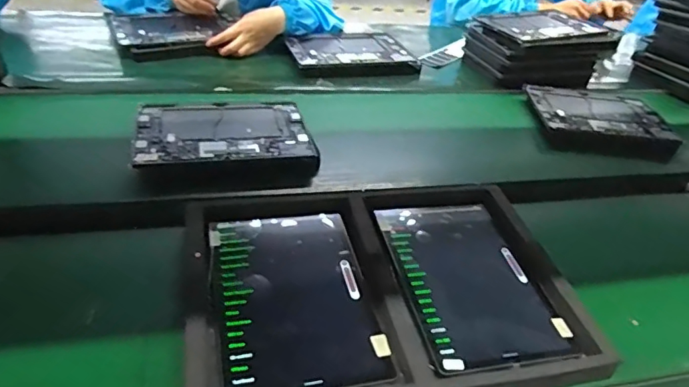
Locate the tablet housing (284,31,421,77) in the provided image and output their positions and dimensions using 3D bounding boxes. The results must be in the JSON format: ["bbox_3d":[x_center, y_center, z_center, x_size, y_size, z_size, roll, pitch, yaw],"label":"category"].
[{"bbox_3d":[0.010,-0.307,1.102,0.260,0.022,0.203,-9,41,-19],"label":"tablet housing"}]

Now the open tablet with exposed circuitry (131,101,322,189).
[{"bbox_3d":[-0.181,-0.082,0.800,0.256,0.044,0.177,-2,40,-14],"label":"open tablet with exposed circuitry"}]

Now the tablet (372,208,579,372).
[{"bbox_3d":[0.146,0.097,0.618,0.163,0.008,0.249,-4,40,-13],"label":"tablet"}]

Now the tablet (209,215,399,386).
[{"bbox_3d":[-0.056,0.107,0.569,0.165,0.009,0.246,-6,40,-15],"label":"tablet"}]

